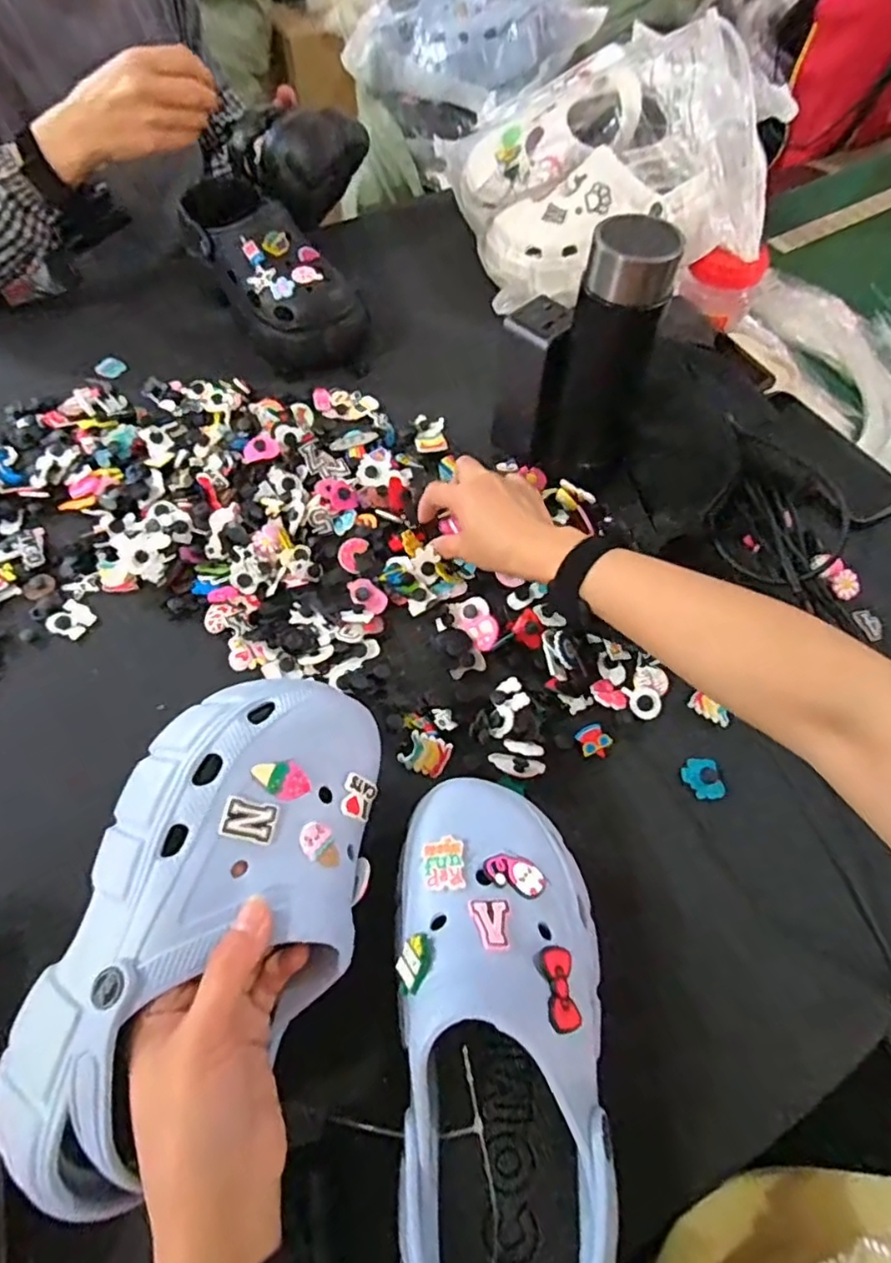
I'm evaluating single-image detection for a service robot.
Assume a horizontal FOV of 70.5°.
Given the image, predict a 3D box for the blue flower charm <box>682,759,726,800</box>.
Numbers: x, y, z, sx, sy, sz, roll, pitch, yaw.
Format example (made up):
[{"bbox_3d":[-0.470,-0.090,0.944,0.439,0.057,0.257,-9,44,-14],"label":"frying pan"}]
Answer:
[{"bbox_3d":[0.178,0.102,0.436,0.024,0.004,0.029,-16,69,4],"label":"blue flower charm"}]

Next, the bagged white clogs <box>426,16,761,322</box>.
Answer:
[{"bbox_3d":[0.181,-0.538,0.720,0.317,0.156,0.265,-7,60,-6],"label":"bagged white clogs"}]

